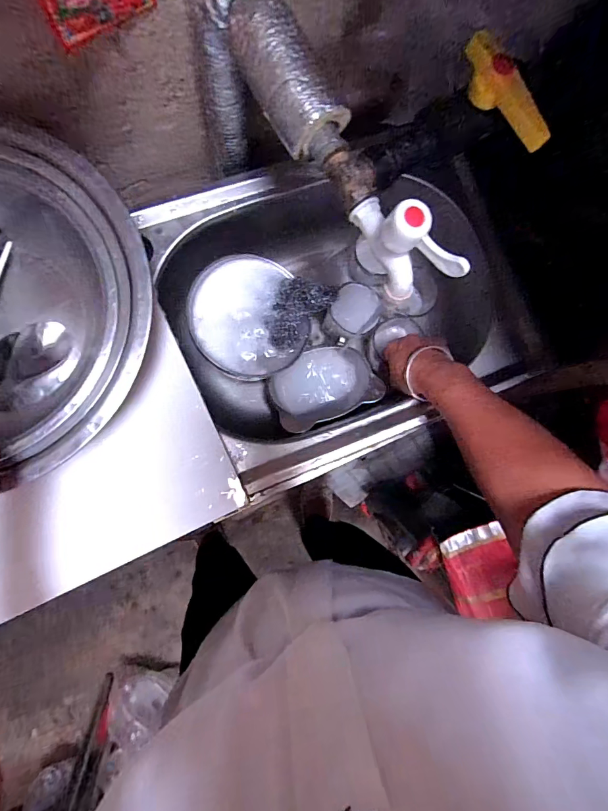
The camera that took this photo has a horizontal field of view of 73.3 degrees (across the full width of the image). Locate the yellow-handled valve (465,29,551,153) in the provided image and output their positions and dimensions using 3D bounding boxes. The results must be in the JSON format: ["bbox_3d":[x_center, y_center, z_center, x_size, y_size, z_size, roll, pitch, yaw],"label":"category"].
[{"bbox_3d":[0.144,-0.221,0.293,0.021,0.027,0.087,-32,92,-7],"label":"yellow-handled valve"}]

